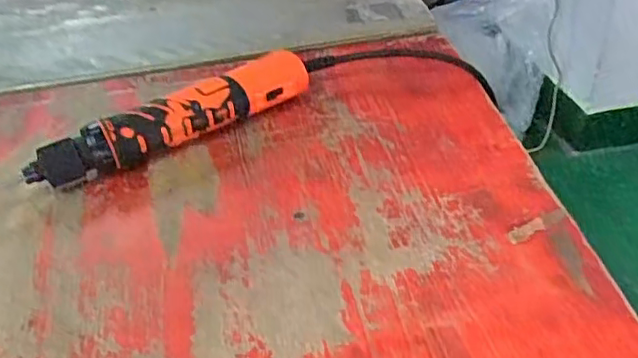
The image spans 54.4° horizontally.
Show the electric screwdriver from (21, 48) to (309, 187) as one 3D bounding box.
[{"bbox_3d":[-0.111,-0.045,0.491,0.227,0.045,0.035,-24,44,-21],"label":"electric screwdriver"}]

